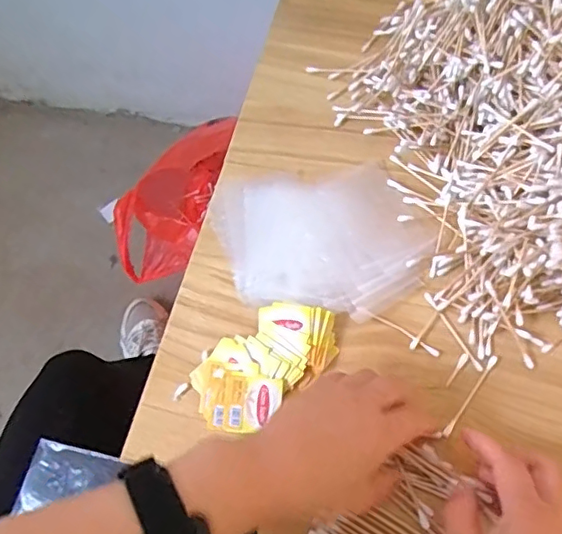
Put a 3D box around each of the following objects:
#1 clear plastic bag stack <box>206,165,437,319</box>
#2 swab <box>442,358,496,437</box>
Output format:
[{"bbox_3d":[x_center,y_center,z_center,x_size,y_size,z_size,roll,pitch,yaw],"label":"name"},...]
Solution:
[{"bbox_3d":[0.035,-0.023,0.465,0.170,0.008,0.132,-10,65,3],"label":"clear plastic bag stack"},{"bbox_3d":[0.139,0.093,0.415,0.005,0.004,0.068,34,71,17],"label":"swab"}]

